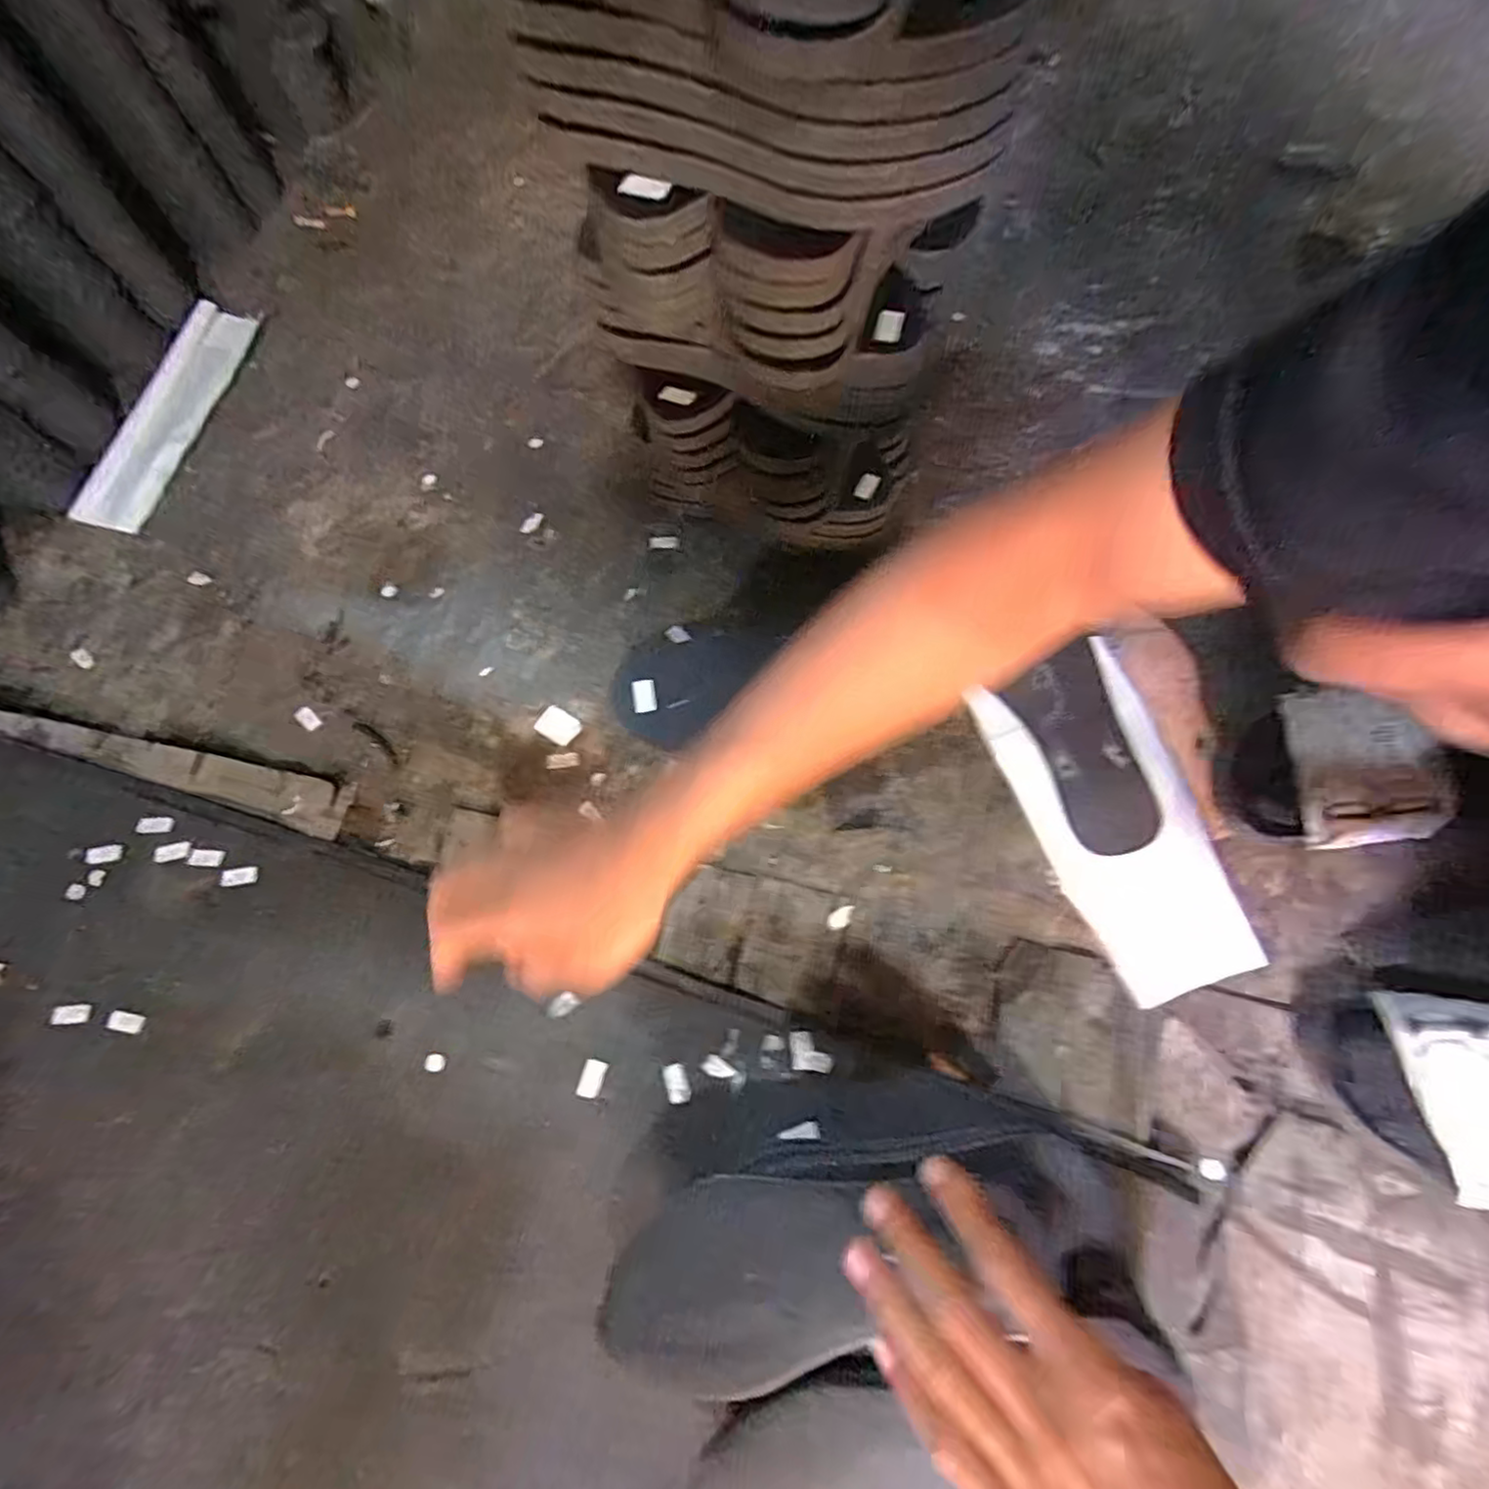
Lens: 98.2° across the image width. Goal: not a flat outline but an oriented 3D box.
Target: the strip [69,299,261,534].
[{"bbox_3d":[-0.614,-0.354,0.687,0.073,0.022,0.290,7,70,5],"label":"strip"}]

